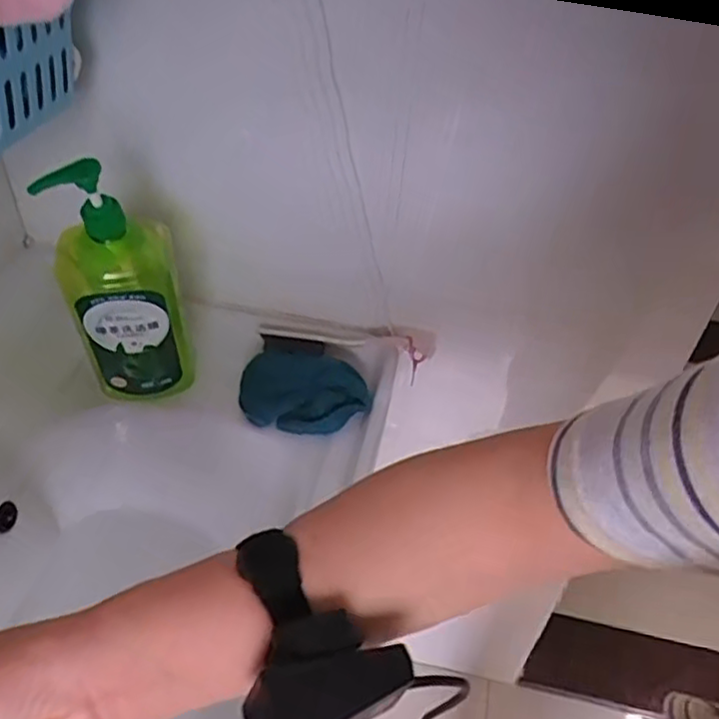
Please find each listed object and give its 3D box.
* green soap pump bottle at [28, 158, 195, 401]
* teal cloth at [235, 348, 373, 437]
[{"bbox_3d":[-0.235,-0.071,0.680,0.107,0.279,0.078,-5,43,-12],"label":"green soap pump bottle"},{"bbox_3d":[-0.060,0.033,0.765,0.148,0.041,0.096,9,42,4],"label":"teal cloth"}]

